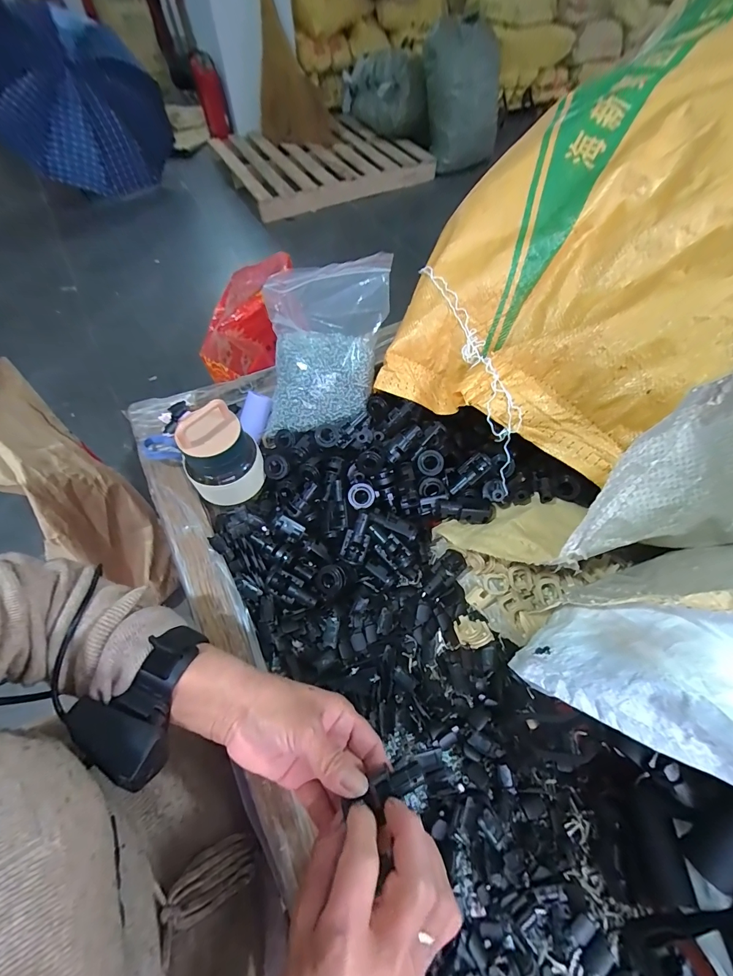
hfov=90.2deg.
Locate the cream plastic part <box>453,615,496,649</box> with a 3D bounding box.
[{"bbox_3d":[0.102,0.139,0.349,0.029,0.016,0.034,-27,30,-4],"label":"cream plastic part"}]

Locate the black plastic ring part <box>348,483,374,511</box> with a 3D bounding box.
[{"bbox_3d":[-0.006,0.008,0.380,0.027,0.007,0.026,3,107,9],"label":"black plastic ring part"}]

